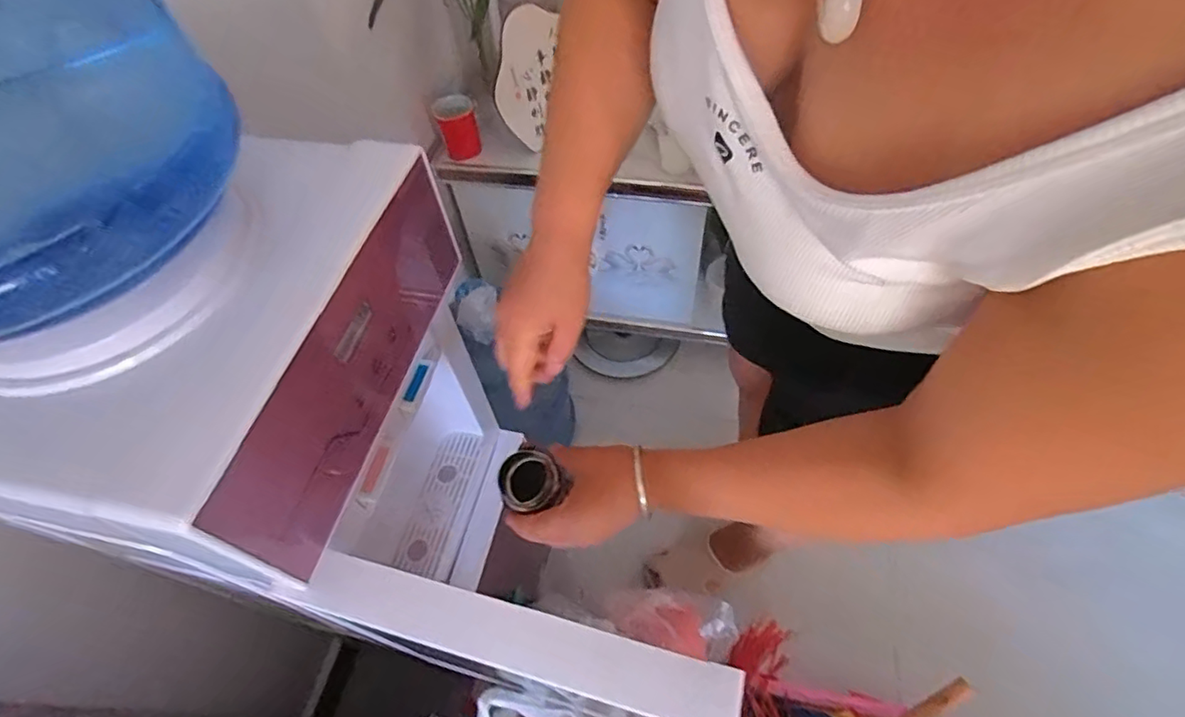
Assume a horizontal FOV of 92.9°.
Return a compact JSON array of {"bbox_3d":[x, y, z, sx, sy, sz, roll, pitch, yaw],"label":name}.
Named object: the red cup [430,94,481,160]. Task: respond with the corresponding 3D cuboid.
[{"bbox_3d":[-0.249,-0.427,1.052,0.068,0.102,0.066,-2,55,3],"label":"red cup"}]

